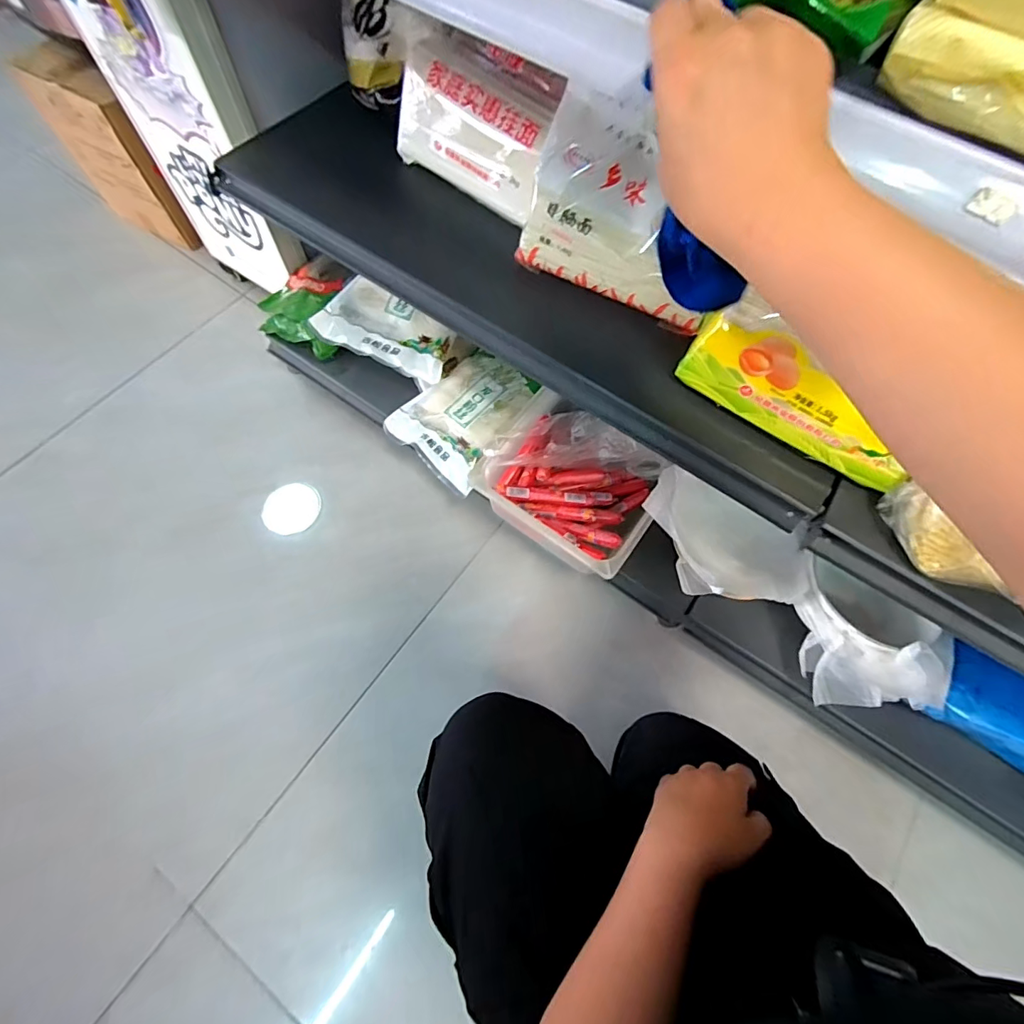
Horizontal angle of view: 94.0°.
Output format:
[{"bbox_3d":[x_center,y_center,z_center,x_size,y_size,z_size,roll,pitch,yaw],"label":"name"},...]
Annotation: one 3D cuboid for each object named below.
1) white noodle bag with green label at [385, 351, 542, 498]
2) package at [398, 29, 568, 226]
[{"bbox_3d":[-0.078,-0.167,0.796,0.175,0.044,0.218,39,71,13],"label":"white noodle bag with green label"},{"bbox_3d":[-0.048,-0.485,0.605,0.227,0.127,0.064,37,70,12],"label":"package"}]

